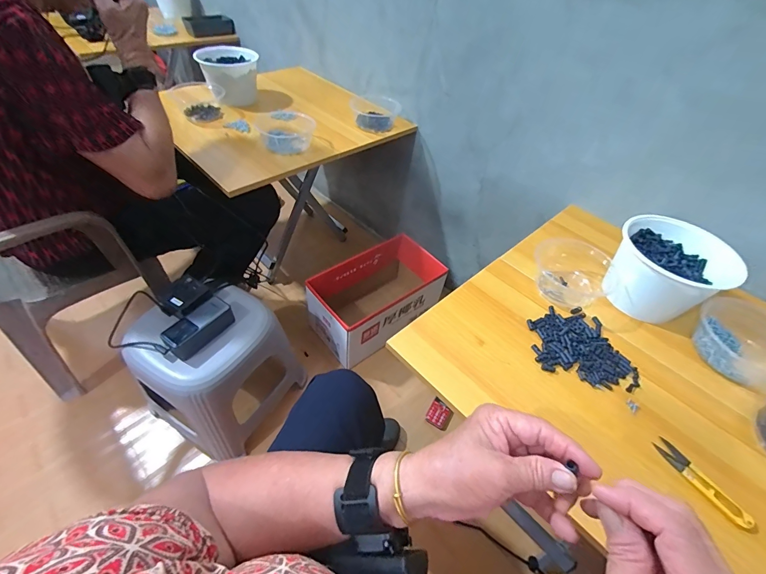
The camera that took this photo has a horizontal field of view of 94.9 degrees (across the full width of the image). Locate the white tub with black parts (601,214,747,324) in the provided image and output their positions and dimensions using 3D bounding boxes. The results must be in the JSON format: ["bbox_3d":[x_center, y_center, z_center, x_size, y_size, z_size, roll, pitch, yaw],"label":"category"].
[{"bbox_3d":[0.465,-0.032,0.583,0.159,0.110,0.158,3,48,-4],"label":"white tub with black parts"}]

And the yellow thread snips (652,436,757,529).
[{"bbox_3d":[0.374,0.226,0.412,0.026,0.012,0.103,-21,54,-24],"label":"yellow thread snips"}]

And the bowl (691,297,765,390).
[{"bbox_3d":[0.551,0.086,0.541,0.129,0.057,0.132,3,48,-4],"label":"bowl"}]

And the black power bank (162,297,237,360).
[{"bbox_3d":[-0.375,0.082,0.722,0.061,0.048,0.133,27,50,17],"label":"black power bank"}]

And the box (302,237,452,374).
[{"bbox_3d":[-0.019,0.044,1.110,0.383,0.226,0.227,-30,57,-29],"label":"box"}]

